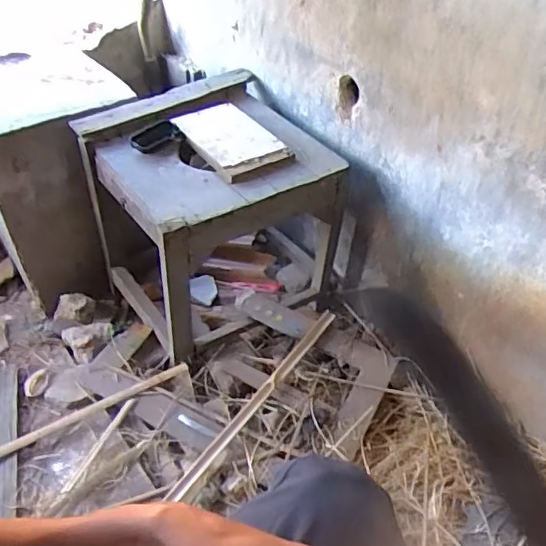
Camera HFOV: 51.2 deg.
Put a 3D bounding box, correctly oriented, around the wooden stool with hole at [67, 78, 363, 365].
[{"bbox_3d":[-0.119,-0.133,1.356,0.494,0.445,0.472,-29,49,-26],"label":"wooden stool with hole"}]

